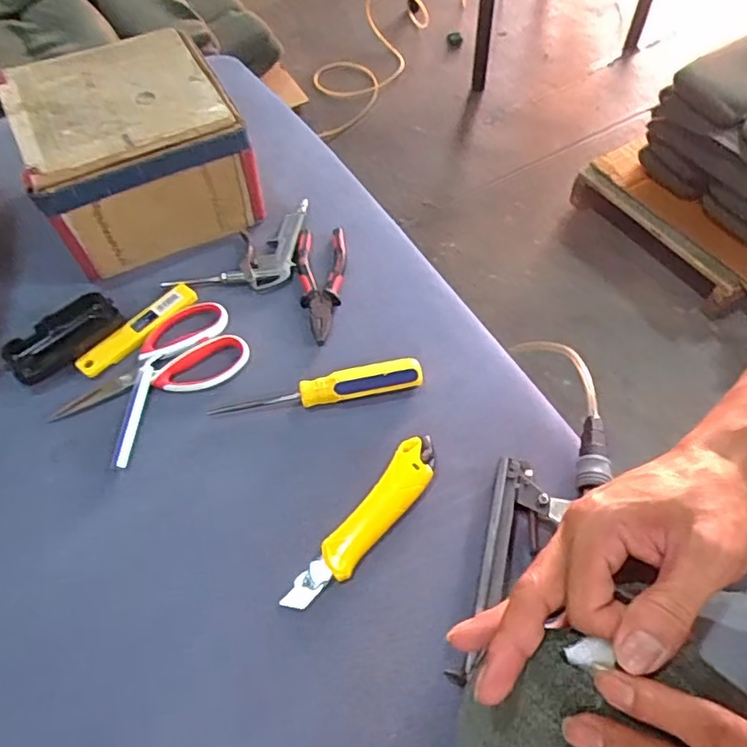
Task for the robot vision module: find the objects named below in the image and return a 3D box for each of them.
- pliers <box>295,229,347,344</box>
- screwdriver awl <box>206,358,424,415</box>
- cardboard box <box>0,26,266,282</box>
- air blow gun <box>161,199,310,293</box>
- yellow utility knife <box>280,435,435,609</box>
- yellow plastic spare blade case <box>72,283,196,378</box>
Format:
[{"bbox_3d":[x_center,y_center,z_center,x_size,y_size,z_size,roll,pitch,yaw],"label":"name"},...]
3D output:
[{"bbox_3d":[-0.057,-0.096,0.631,0.053,0.015,0.156,-2,56,1],"label":"pliers"},{"bbox_3d":[-0.052,0.016,0.551,0.193,0.025,0.027,-10,56,-4],"label":"screwdriver awl"},{"bbox_3d":[-0.263,-0.248,0.666,0.210,0.134,0.221,-24,58,-13],"label":"cardboard box"},{"bbox_3d":[-0.147,-0.146,0.663,0.125,0.017,0.143,5,56,6],"label":"air blow gun"},{"bbox_3d":[-0.004,0.120,0.486,0.039,0.018,0.172,31,63,21],"label":"yellow utility knife"},{"bbox_3d":[-0.239,-0.047,0.601,0.026,0.012,0.134,35,64,23],"label":"yellow plastic spare blade case"}]

